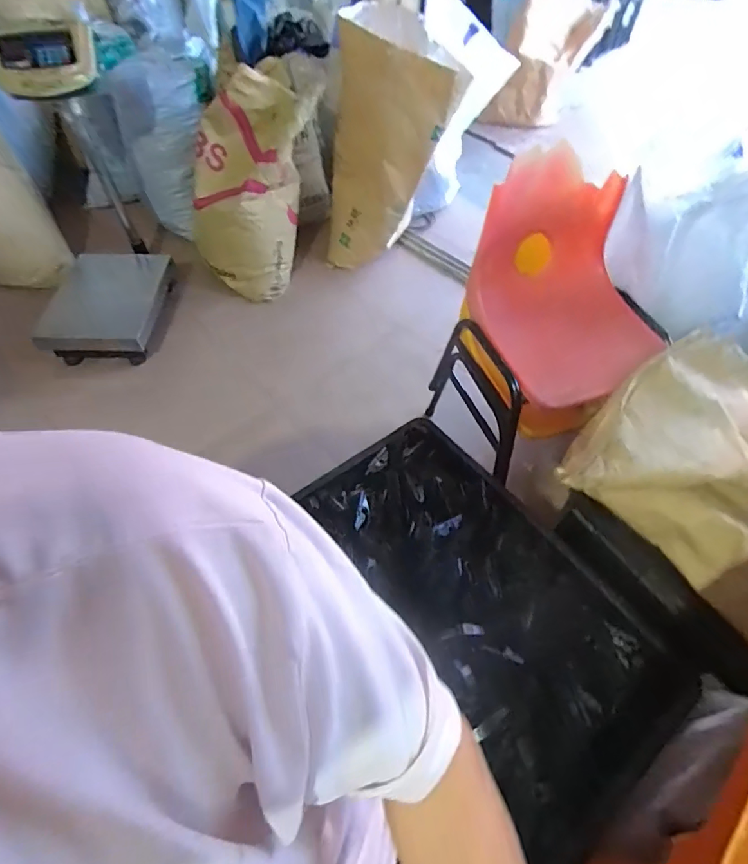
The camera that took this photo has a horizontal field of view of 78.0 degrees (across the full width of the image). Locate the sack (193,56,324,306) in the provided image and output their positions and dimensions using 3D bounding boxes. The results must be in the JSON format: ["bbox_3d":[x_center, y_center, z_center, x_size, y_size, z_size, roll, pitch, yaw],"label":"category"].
[{"bbox_3d":[-0.368,-0.738,1.424,0.400,0.549,0.277,-19,57,-15],"label":"sack"}]

